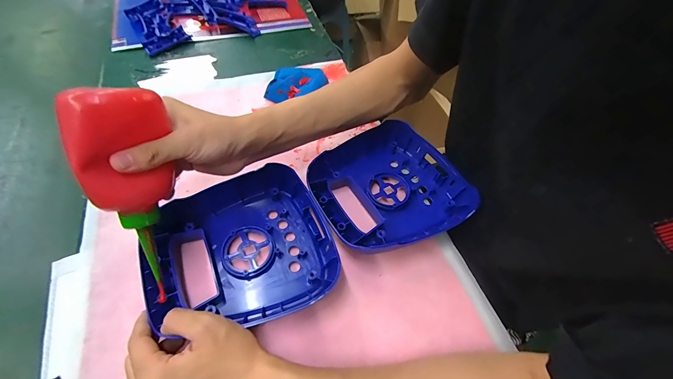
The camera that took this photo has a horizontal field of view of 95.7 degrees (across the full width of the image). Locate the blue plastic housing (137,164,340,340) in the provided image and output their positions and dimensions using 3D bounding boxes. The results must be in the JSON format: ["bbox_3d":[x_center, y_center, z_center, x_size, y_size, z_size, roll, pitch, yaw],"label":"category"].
[{"bbox_3d":[-0.100,0.058,0.324,0.181,0.040,0.172,-20,59,-17],"label":"blue plastic housing"}]

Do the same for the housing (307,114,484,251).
[{"bbox_3d":[0.063,-0.005,0.380,0.182,0.039,0.169,-20,59,-17],"label":"housing"}]

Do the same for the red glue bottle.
[{"bbox_3d":[-0.164,0.003,0.251,0.052,0.164,0.048,-3,24,-6],"label":"red glue bottle"}]

